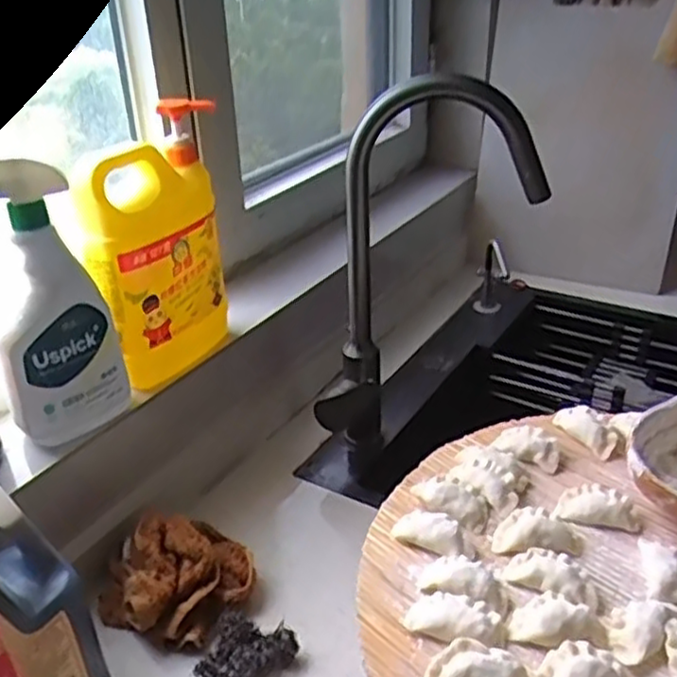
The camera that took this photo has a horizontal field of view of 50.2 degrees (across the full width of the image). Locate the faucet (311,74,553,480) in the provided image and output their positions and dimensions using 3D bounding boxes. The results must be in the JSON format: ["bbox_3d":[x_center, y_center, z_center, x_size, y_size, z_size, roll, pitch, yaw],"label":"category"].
[{"bbox_3d":[0.090,-0.039,0.763,0.215,0.454,0.077,6,31,13],"label":"faucet"}]

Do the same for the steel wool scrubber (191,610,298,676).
[{"bbox_3d":[-0.077,0.266,0.604,0.072,0.029,0.058,9,30,17],"label":"steel wool scrubber"}]

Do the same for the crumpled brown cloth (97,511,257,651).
[{"bbox_3d":[-0.146,0.211,0.657,0.121,0.074,0.118,15,33,27],"label":"crumpled brown cloth"}]

